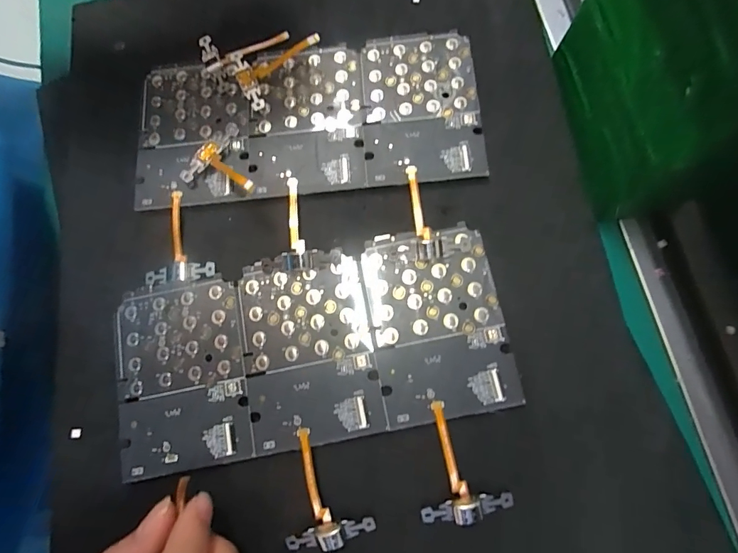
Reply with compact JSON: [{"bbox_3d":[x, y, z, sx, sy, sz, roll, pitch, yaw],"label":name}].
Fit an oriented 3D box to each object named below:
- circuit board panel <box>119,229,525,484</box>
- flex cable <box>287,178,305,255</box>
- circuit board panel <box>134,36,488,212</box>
[{"bbox_3d":[-0.026,0.029,0.176,0.162,0.007,0.078,-11,75,1],"label":"circuit board panel"},{"bbox_3d":[-0.034,-0.028,0.192,0.006,0.004,0.037,-9,75,2],"label":"flex cable"},{"bbox_3d":[-0.031,-0.075,0.199,0.162,0.008,0.074,-5,75,3],"label":"circuit board panel"}]

